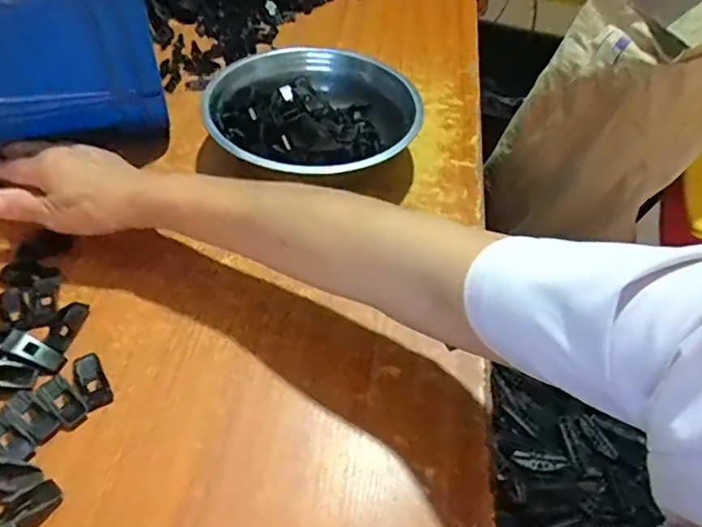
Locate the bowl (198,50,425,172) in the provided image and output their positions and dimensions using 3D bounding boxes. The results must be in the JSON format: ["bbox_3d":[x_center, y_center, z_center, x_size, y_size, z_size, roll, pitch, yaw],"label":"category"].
[{"bbox_3d":[-0.035,-0.134,0.552,0.189,0.067,0.189,3,49,-3],"label":"bowl"}]

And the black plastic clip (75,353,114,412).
[{"bbox_3d":[-0.177,0.081,0.390,0.017,0.006,0.040,-21,67,-21],"label":"black plastic clip"}]

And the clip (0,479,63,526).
[{"bbox_3d":[-0.190,0.146,0.331,0.019,0.006,0.041,32,54,21],"label":"clip"}]

